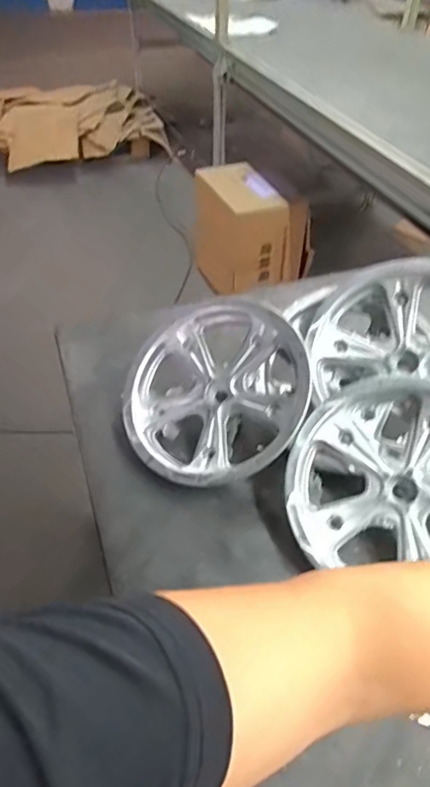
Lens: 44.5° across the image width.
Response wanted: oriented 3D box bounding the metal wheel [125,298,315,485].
[{"bbox_3d":[0.000,-0.001,0.581,0.207,0.032,0.208,-8,66,19],"label":"metal wheel"}]

